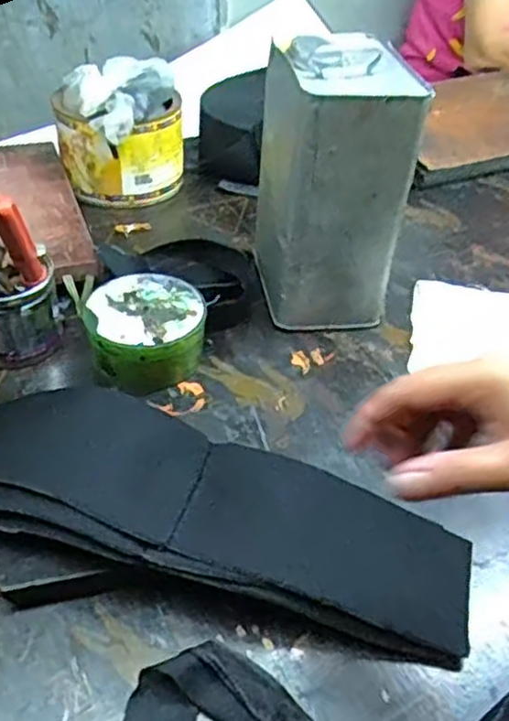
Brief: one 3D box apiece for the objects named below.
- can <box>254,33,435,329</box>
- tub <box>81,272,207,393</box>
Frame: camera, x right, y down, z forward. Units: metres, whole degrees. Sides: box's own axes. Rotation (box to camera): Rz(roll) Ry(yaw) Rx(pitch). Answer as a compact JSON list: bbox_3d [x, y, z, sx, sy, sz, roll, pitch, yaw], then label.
[{"bbox_3d":[0.071,-0.156,0.660,0.111,0.231,0.134,-3,41,-8],"label":"can"},{"bbox_3d":[-0.096,-0.025,0.631,0.100,0.057,0.102,2,41,-2],"label":"tub"}]

